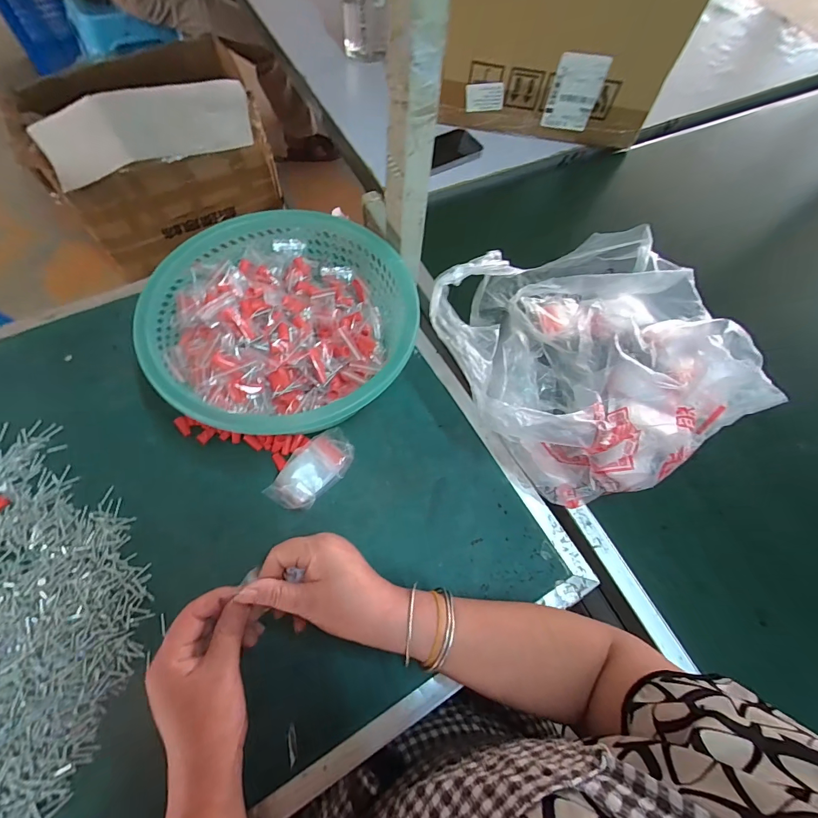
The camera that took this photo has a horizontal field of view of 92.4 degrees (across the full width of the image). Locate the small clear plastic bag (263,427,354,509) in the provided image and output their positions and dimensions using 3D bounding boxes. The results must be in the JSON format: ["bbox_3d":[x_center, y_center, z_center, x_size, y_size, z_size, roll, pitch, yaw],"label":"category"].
[{"bbox_3d":[-0.102,0.063,0.416,0.053,0.028,0.096,37,69,13],"label":"small clear plastic bag"}]

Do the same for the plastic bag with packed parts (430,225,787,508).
[{"bbox_3d":[0.223,-0.069,0.453,0.355,0.108,0.292,-28,70,-15],"label":"plastic bag with packed parts"}]

